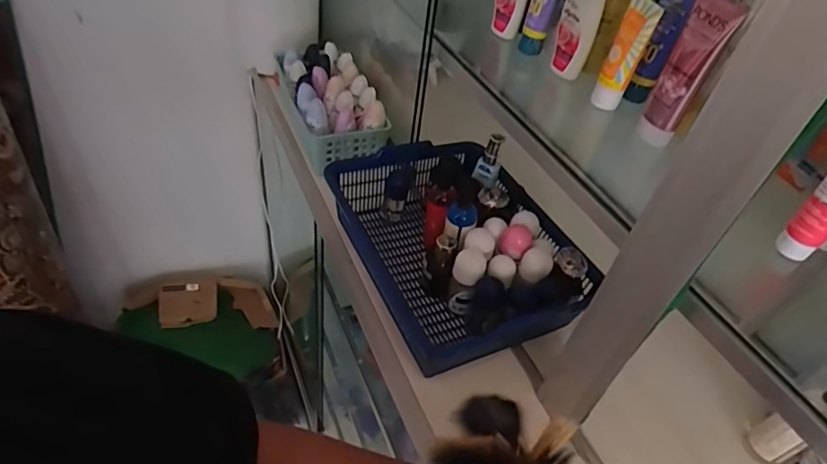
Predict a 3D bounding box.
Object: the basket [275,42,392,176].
[{"bbox_3d":[-0.147,-0.231,0.885,0.126,0.111,0.281,-13,48,-20],"label":"basket"}]

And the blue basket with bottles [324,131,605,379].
[{"bbox_3d":[0.053,0.012,0.680,0.227,0.121,0.321,-17,50,-23],"label":"blue basket with bottles"}]

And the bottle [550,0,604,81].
[{"bbox_3d":[0.205,-0.257,0.622,0.047,0.124,0.032,38,45,27],"label":"bottle"}]

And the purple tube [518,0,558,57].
[{"bbox_3d":[0.174,-0.302,0.661,0.038,0.131,0.043,16,45,8],"label":"purple tube"}]

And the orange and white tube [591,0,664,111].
[{"bbox_3d":[0.239,-0.199,0.568,0.035,0.120,0.024,23,47,15],"label":"orange and white tube"}]

